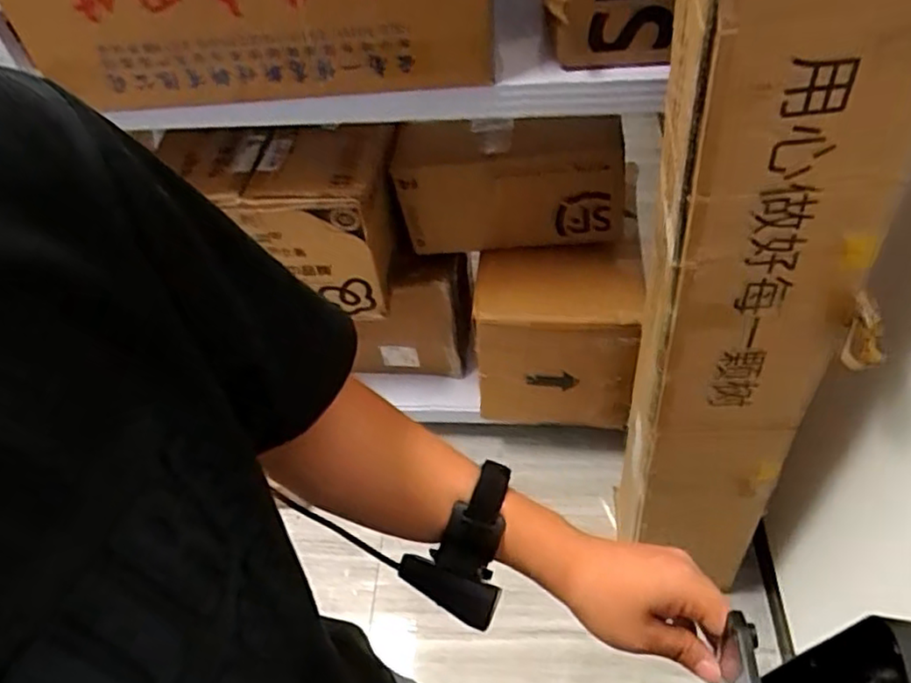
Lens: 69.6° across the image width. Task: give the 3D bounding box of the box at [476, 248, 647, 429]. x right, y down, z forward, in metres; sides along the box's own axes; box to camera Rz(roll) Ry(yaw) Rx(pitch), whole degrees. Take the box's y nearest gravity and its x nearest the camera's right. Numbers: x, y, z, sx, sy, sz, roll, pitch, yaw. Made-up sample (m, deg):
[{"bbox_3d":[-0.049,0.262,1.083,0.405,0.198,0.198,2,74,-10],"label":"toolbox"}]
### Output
[{"bbox_3d":[0.199,0.003,1.300,0.297,0.343,0.177,4,51,10],"label":"box"}]

